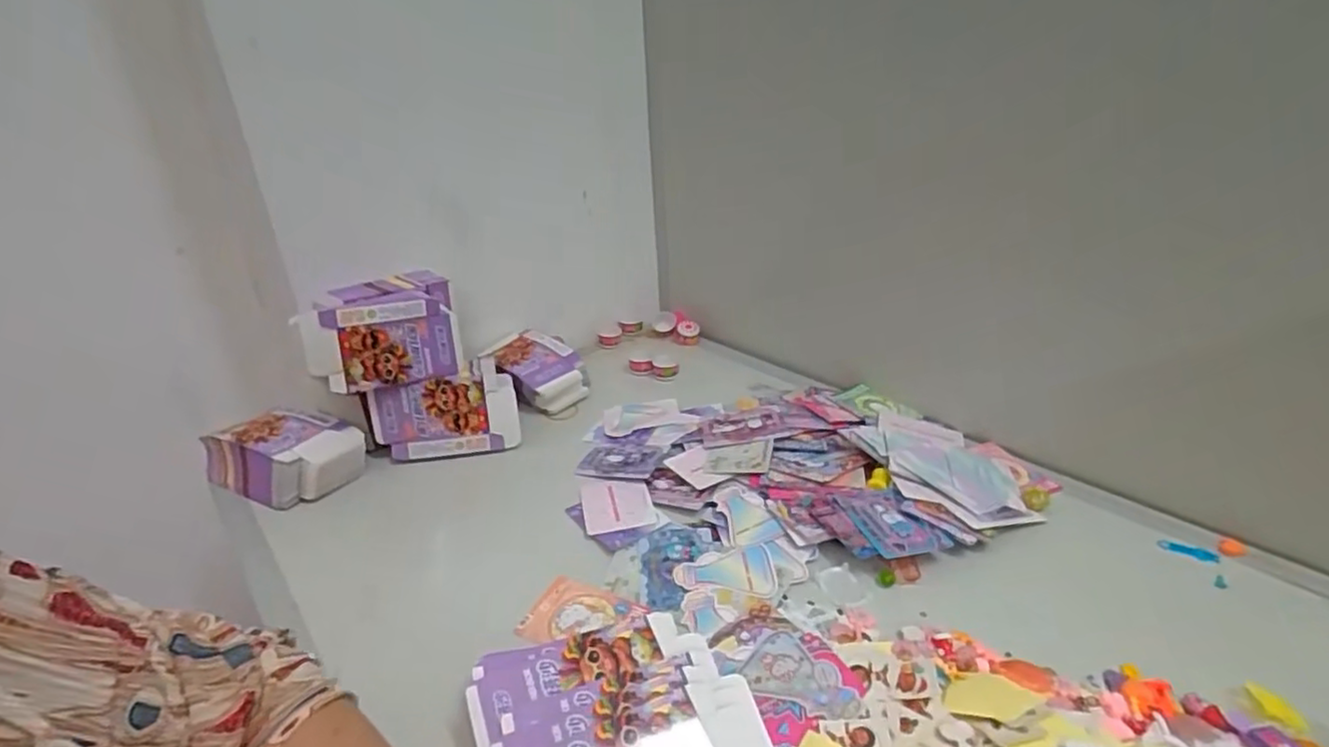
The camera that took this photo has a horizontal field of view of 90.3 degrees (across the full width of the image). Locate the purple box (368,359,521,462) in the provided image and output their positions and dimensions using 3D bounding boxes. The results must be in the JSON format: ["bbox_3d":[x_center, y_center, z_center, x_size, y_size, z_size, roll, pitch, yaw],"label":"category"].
[{"bbox_3d":[-0.235,0.043,0.712,0.146,0.094,0.022,-8,12,-9],"label":"purple box"}]

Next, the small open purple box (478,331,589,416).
[{"bbox_3d":[-0.159,0.000,0.827,0.092,0.061,0.124,-24,32,-33],"label":"small open purple box"}]

